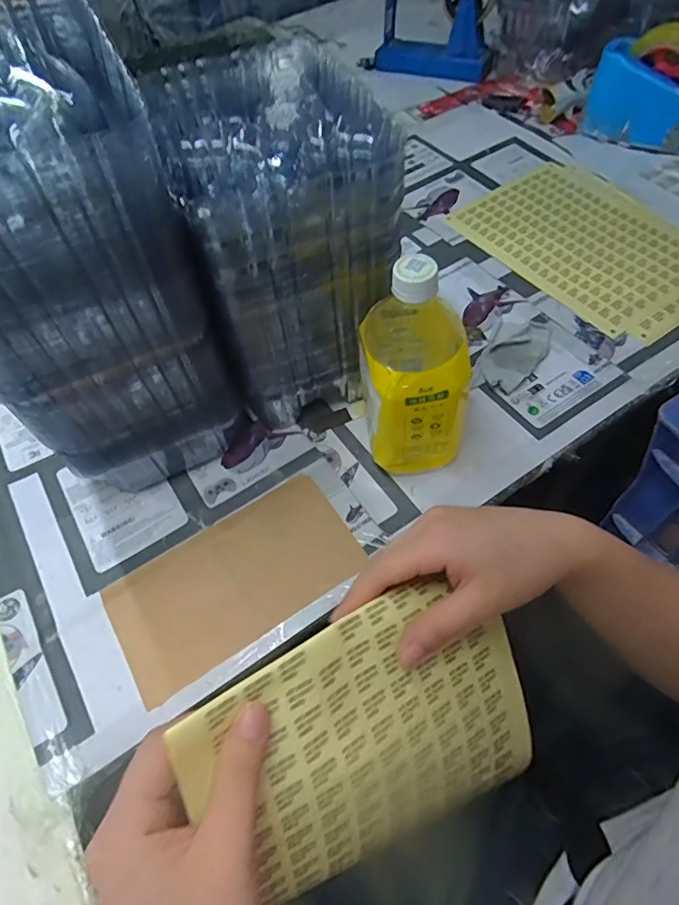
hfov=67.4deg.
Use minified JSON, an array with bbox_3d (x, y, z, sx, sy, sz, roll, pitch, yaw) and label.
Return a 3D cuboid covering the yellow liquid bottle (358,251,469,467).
[{"bbox_3d":[0.058,-0.072,0.426,0.076,0.198,0.103,-10,57,-4],"label":"yellow liquid bottle"}]

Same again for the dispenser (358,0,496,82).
[{"bbox_3d":[0.147,-0.722,0.862,0.216,0.157,0.085,29,65,21],"label":"dispenser"}]

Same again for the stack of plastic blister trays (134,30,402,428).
[{"bbox_3d":[-0.048,-0.189,0.479,0.159,0.244,0.214,-19,58,-7],"label":"stack of plastic blister trays"}]

